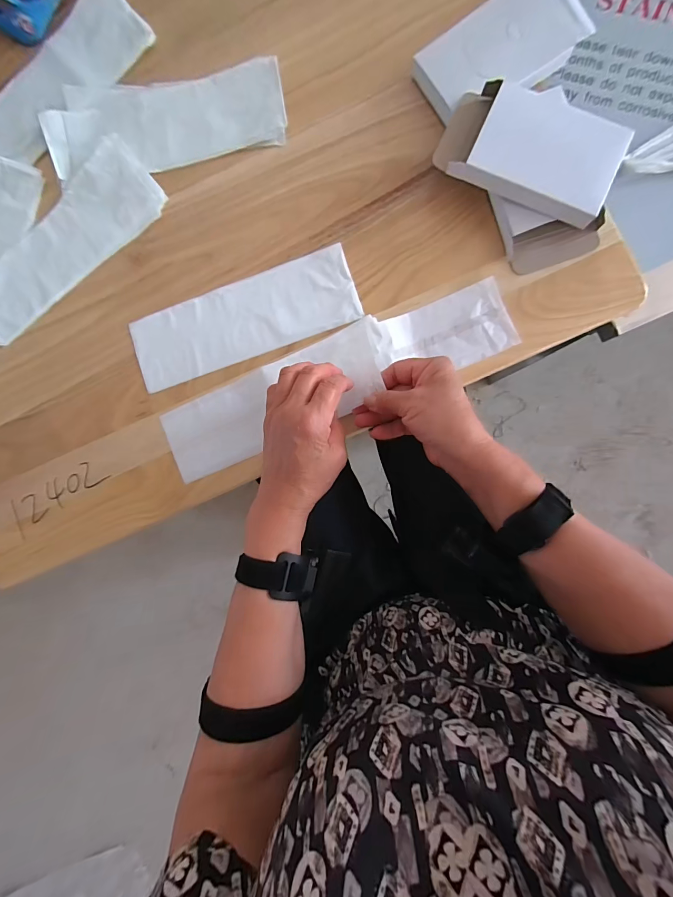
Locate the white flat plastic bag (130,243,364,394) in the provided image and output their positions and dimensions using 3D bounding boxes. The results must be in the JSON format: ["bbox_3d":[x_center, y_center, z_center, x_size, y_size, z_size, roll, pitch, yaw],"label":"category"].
[{"bbox_3d":[-0.102,-0.141,0.390,0.250,0.004,0.084,-18,88,5],"label":"white flat plastic bag"}]

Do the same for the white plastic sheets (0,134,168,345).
[{"bbox_3d":[-0.316,-0.231,0.404,0.259,0.018,0.087,-38,86,4],"label":"white plastic sheets"}]

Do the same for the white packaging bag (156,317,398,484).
[{"bbox_3d":[-0.064,-0.049,0.370,0.254,0.033,0.082,-25,88,10],"label":"white packaging bag"}]

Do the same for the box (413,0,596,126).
[{"bbox_3d":[0.162,-0.392,0.353,0.149,0.028,0.089,-32,87,5],"label":"box"}]

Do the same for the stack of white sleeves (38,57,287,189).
[{"bbox_3d":[-0.190,-0.362,0.391,0.265,0.019,0.097,-4,89,6],"label":"stack of white sleeves"}]

